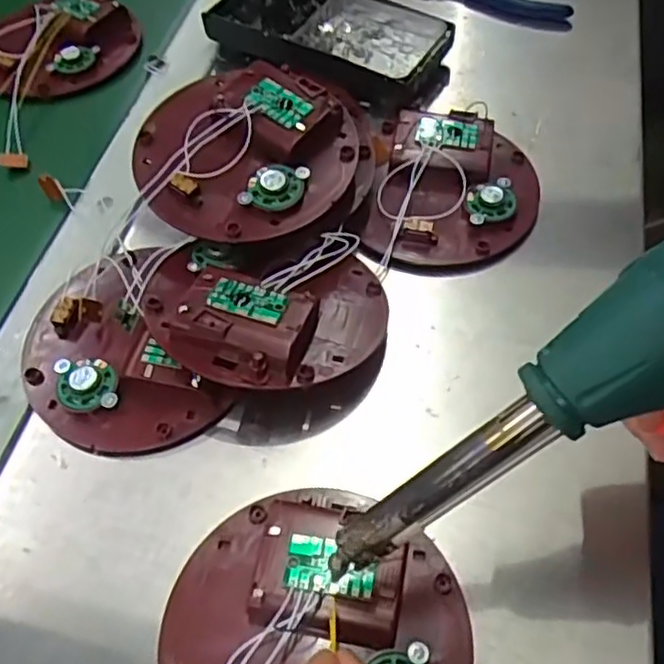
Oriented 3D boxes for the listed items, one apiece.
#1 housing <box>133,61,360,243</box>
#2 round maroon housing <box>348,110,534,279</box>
[{"bbox_3d":[-0.052,-0.102,0.370,0.120,0.028,0.106,26,62,18],"label":"housing"},{"bbox_3d":[0.069,-0.089,0.398,0.099,0.025,0.118,10,58,9],"label":"round maroon housing"}]

